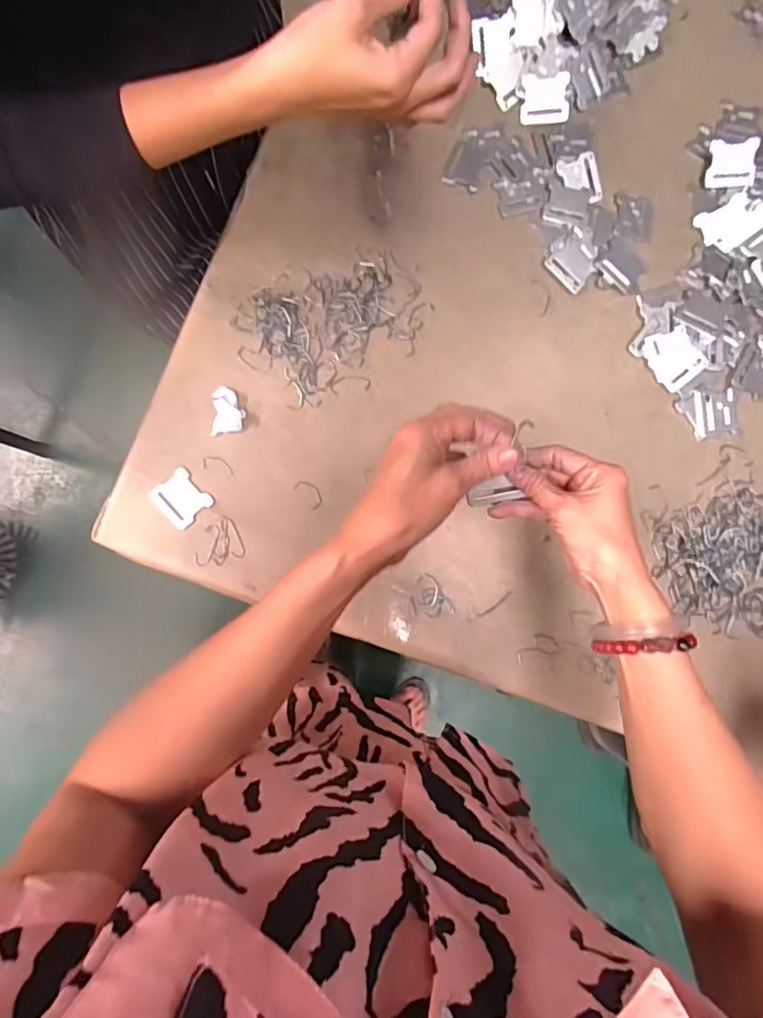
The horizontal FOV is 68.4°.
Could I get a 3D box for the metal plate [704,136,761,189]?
[{"bbox_3d":[0.384,-0.379,0.616,0.047,0.006,0.047,8,107,19],"label":"metal plate"}]

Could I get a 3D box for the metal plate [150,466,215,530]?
[{"bbox_3d":[-0.202,-0.010,0.566,0.045,0.004,0.049,-44,91,-12],"label":"metal plate"}]

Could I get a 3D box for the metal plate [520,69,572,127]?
[{"bbox_3d":[0.182,-0.454,0.623,0.053,0.006,0.048,-1,104,6],"label":"metal plate"}]

